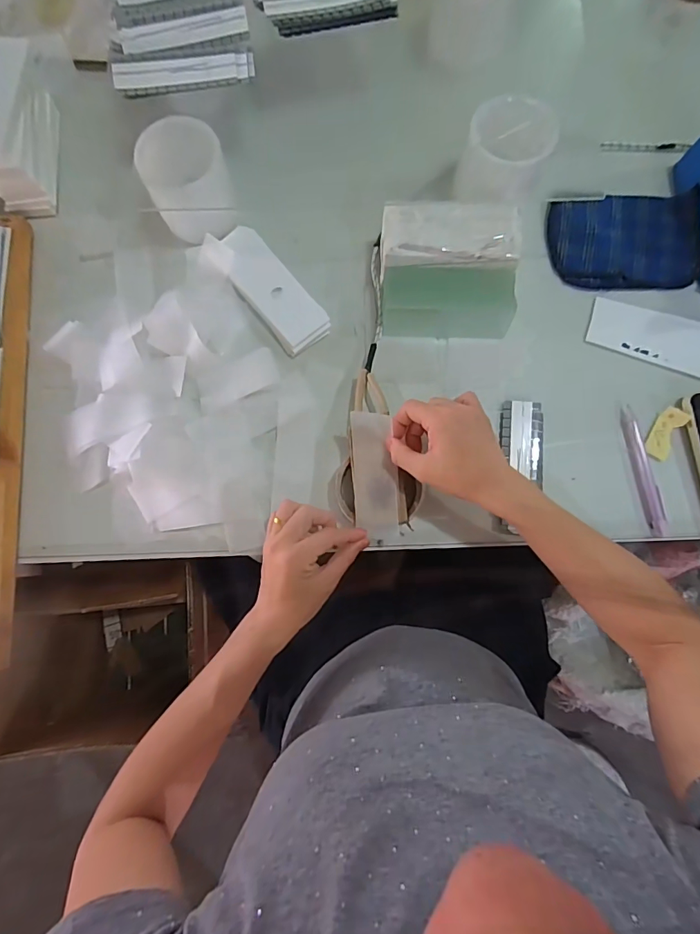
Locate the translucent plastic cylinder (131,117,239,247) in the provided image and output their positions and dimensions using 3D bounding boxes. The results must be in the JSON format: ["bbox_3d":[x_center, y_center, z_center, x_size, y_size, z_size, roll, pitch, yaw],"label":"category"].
[{"bbox_3d":[-0.174,-0.308,0.488,0.084,0.082,0.088,0,82,1],"label":"translucent plastic cylinder"}]

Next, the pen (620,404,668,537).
[{"bbox_3d":[0.314,0.003,0.472,0.017,0.007,0.139,-9,82,-1],"label":"pen"}]

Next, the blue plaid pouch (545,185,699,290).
[{"bbox_3d":[0.316,-0.262,0.510,0.164,0.022,0.110,-1,82,1],"label":"blue plaid pouch"}]

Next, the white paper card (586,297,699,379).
[{"bbox_3d":[0.341,-0.146,0.494,0.141,0.006,0.059,18,82,3],"label":"white paper card"}]

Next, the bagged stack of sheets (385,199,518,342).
[{"bbox_3d":[0.105,-0.210,0.480,0.140,0.064,0.122,1,82,1],"label":"bagged stack of sheets"}]

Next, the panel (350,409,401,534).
[{"bbox_3d":[0.025,0.007,0.444,0.044,0.006,0.123,-4,89,5],"label":"panel"}]

